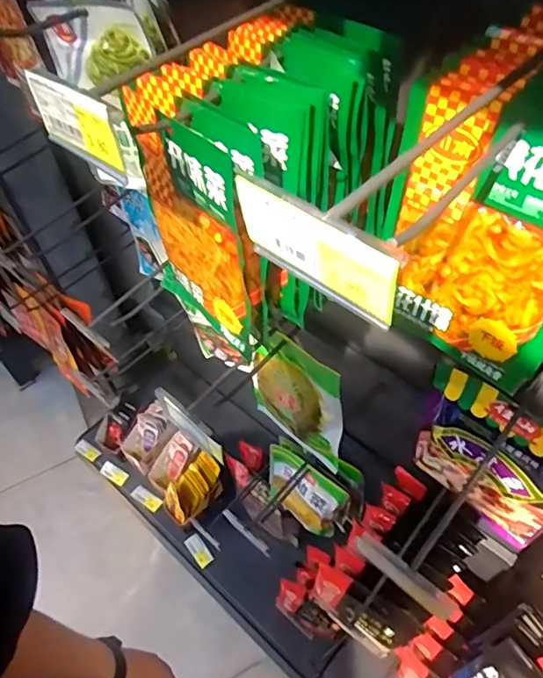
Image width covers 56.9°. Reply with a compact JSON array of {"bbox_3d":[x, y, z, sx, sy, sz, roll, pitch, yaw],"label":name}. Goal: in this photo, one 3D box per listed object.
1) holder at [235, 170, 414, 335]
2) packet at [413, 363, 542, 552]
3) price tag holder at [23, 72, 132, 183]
[{"bbox_3d":[0.017,-0.038,0.215,0.086,0.046,0.006,36,62,29],"label":"holder"},{"bbox_3d":[0.253,0.145,0.584,0.178,0.226,0.022,35,61,28],"label":"packet"},{"bbox_3d":[-0.115,-0.124,0.289,0.007,0.048,0.089,-39,58,-24],"label":"price tag holder"}]

